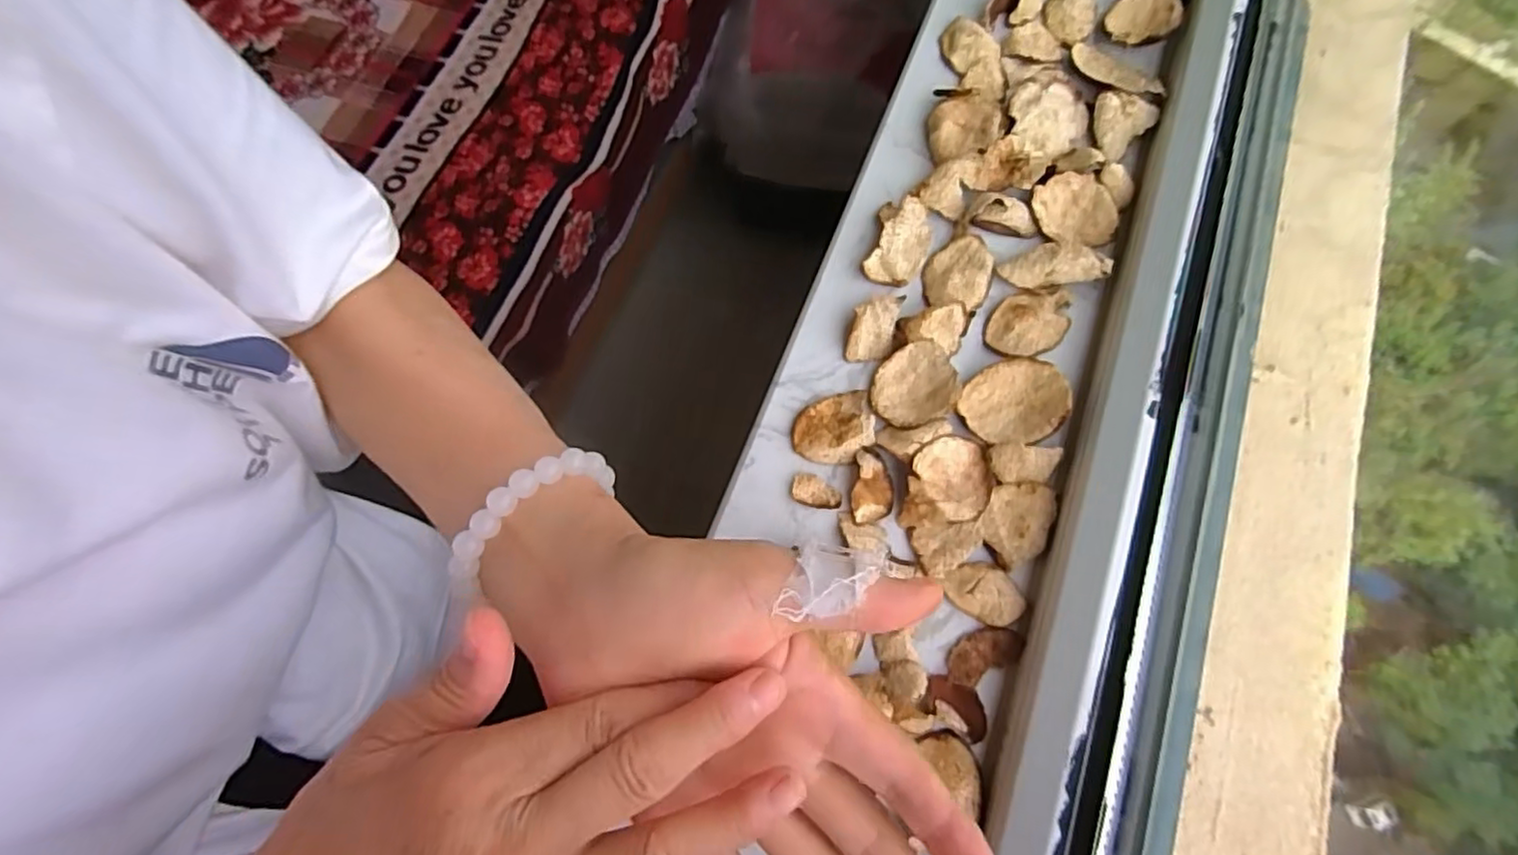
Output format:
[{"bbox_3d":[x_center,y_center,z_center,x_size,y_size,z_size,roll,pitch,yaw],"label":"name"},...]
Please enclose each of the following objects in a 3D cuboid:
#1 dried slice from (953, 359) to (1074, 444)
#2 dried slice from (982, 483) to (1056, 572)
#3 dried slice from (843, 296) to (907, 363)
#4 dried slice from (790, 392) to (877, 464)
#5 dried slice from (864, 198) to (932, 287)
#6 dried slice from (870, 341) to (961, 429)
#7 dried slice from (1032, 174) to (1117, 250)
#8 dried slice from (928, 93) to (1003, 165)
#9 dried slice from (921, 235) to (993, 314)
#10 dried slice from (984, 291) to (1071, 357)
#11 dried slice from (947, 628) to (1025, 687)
[{"bbox_3d":[0.130,-0.013,0.338,0.047,0.016,0.043,0,71,-1],"label":"dried slice"},{"bbox_3d":[0.126,0.046,0.325,0.030,0.006,0.044,25,72,7],"label":"dried slice"},{"bbox_3d":[0.061,-0.053,0.359,0.023,0.013,0.037,14,71,3],"label":"dried slice"},{"bbox_3d":[0.038,0.001,0.342,0.041,0.011,0.036,-10,71,-3],"label":"dried slice"},{"bbox_3d":[0.080,-0.106,0.374,0.032,0.017,0.051,18,72,5],"label":"dried slice"},{"bbox_3d":[0.080,-0.021,0.342,0.043,0.011,0.040,0,71,-1],"label":"dried slice"},{"bbox_3d":[0.182,-0.123,0.383,0.042,0.016,0.045,0,71,-1],"label":"dried slice"},{"bbox_3d":[0.123,-0.177,0.399,0.042,0.013,0.045,0,71,-1],"label":"dried slice"},{"bbox_3d":[0.111,-0.086,0.368,0.035,0.007,0.048,28,73,8],"label":"dried slice"},{"bbox_3d":[0.149,-0.058,0.363,0.052,0.005,0.034,-29,74,-11],"label":"dried slice"},{"bbox_3d":[0.104,0.105,0.309,0.038,0.007,0.019,-20,73,-8],"label":"dried slice"}]

